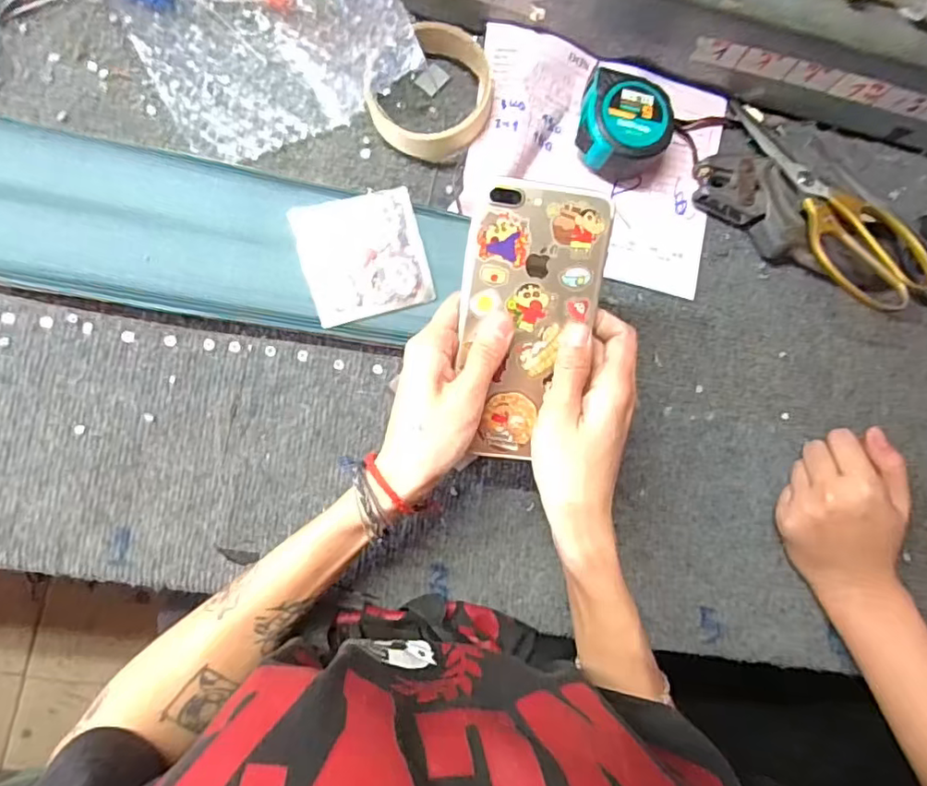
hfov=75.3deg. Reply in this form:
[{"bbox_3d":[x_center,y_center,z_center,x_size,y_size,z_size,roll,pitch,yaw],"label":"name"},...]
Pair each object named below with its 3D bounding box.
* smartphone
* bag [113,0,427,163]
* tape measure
[{"bbox_3d":[0.035,-0.037,0.338,0.074,0.006,0.151,6,105,-9],"label":"smartphone"},{"bbox_3d":[-0.126,-0.235,0.383,0.160,0.058,0.124,-28,91,-10],"label":"bag"},{"bbox_3d":[0.116,-0.190,0.430,0.067,0.037,0.064,9,85,-9],"label":"tape measure"}]

